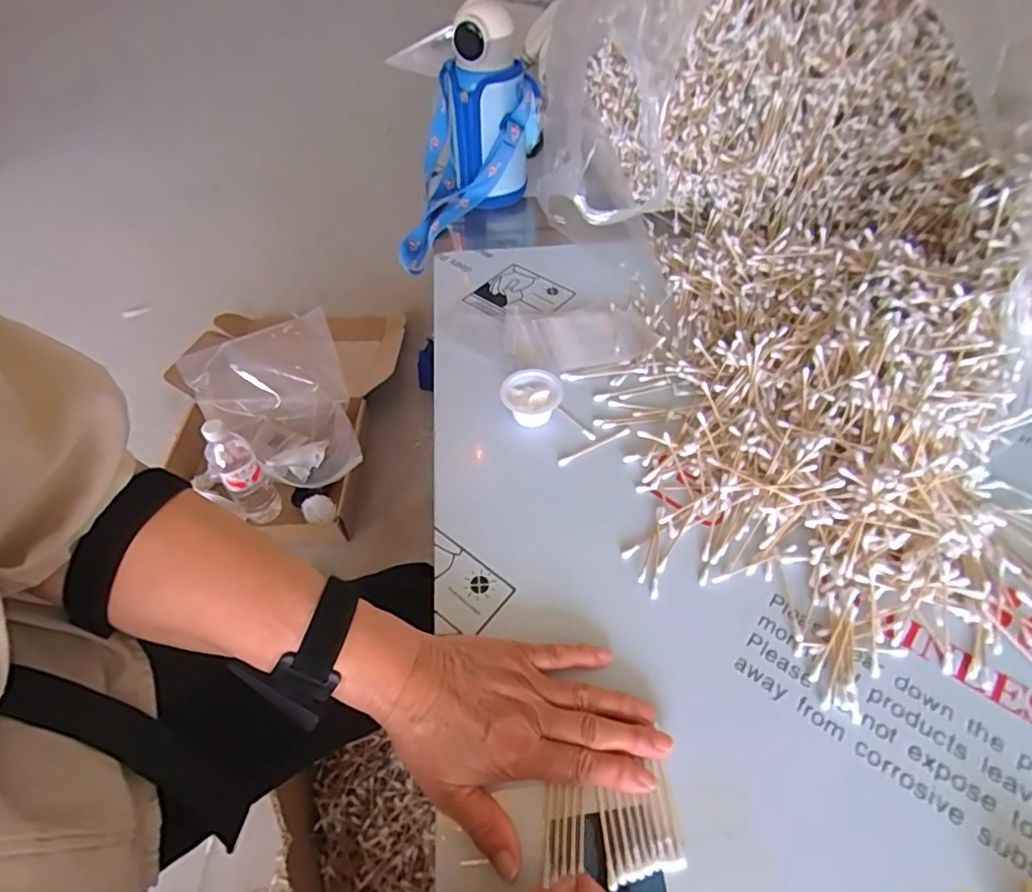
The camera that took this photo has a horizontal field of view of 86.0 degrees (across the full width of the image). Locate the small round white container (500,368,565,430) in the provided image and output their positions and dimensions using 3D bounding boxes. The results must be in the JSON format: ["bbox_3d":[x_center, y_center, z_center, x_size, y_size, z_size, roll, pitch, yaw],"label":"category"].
[{"bbox_3d":[0.015,-0.045,0.508,0.053,0.028,0.047,4,53,5],"label":"small round white container"}]

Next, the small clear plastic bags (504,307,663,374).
[{"bbox_3d":[0.064,-0.113,0.572,0.150,0.017,0.091,0,53,2],"label":"small clear plastic bags"}]

